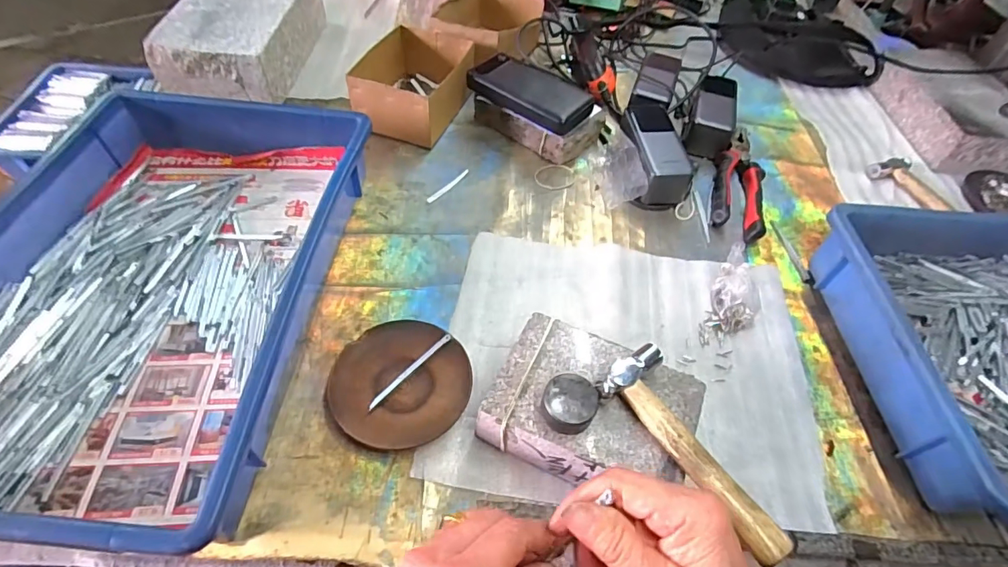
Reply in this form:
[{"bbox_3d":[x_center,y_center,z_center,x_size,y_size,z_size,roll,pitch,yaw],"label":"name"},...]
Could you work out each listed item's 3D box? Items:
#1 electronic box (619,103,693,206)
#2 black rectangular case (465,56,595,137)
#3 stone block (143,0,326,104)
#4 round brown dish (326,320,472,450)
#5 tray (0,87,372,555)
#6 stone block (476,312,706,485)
[{"bbox_3d":[0.188,-0.160,0.599,0.065,0.061,0.128,-1,54,-6],"label":"electronic box"},{"bbox_3d":[0.034,-0.247,0.617,0.153,0.028,0.075,33,56,17],"label":"black rectangular case"},{"bbox_3d":[-0.357,-0.351,0.669,0.140,0.080,0.239,4,54,-3],"label":"stone block"},{"bbox_3d":[-0.087,0.085,0.411,0.113,0.016,0.110,3,54,-4],"label":"round brown dish"},{"bbox_3d":[-0.305,-0.010,0.428,0.280,0.080,0.424,5,54,-2],"label":"tray"},{"bbox_3d":[0.067,0.103,0.384,0.144,0.064,0.104,23,55,11],"label":"stone block"}]

